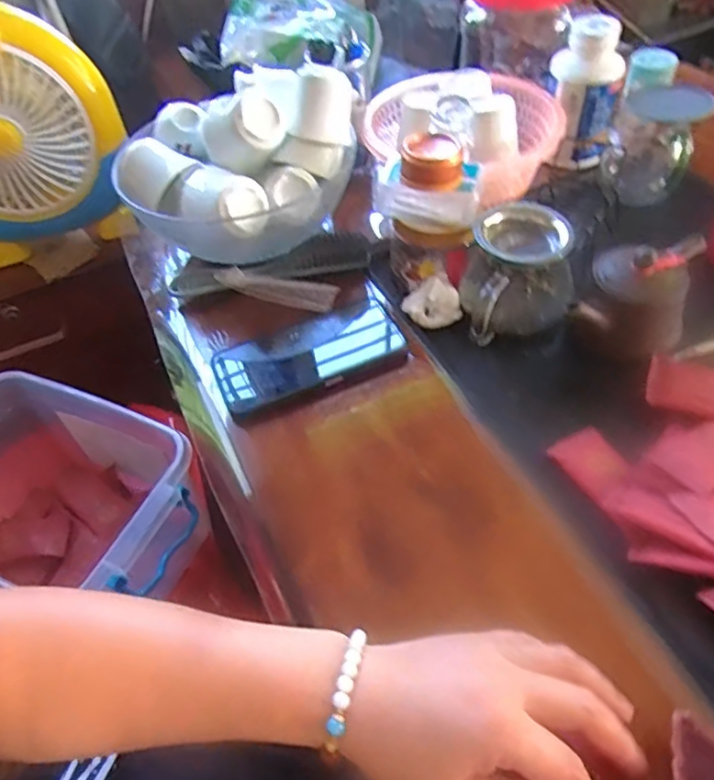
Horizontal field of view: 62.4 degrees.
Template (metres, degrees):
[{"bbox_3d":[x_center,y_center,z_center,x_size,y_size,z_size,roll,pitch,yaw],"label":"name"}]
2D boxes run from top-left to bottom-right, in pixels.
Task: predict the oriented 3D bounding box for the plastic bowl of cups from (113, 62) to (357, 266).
[{"bbox_3d":[-0.109,-0.208,0.570,0.213,0.146,0.173,-28,54,-16],"label":"plastic bowl of cups"}]

